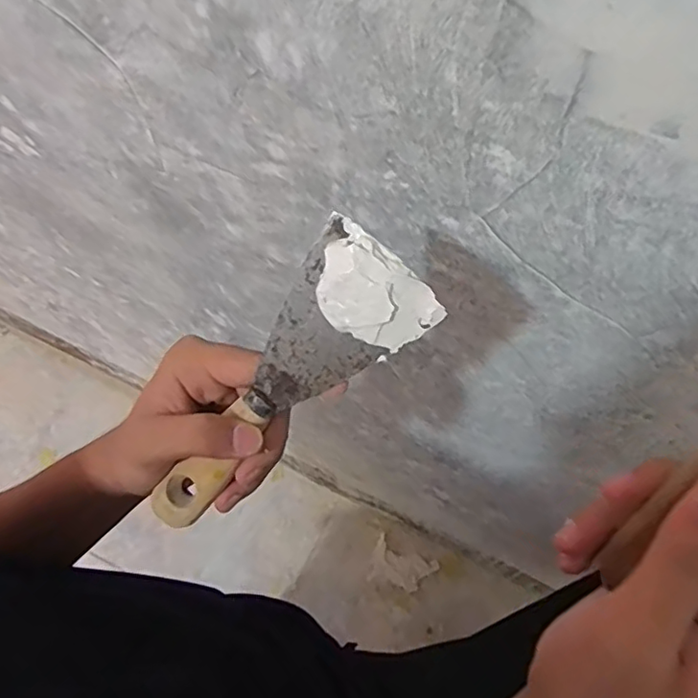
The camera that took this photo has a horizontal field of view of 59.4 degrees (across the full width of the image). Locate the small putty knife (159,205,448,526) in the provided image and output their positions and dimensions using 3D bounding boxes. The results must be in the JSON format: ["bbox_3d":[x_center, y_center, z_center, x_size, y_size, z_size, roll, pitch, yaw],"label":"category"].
[{"bbox_3d":[-0.039,0.022,0.309,0.183,0.020,0.063,-47,73,16],"label":"small putty knife"}]

